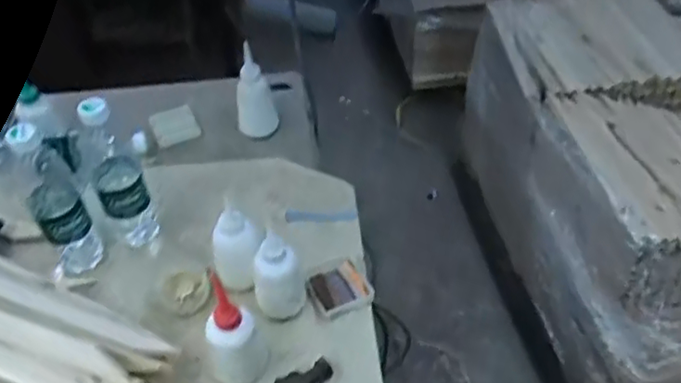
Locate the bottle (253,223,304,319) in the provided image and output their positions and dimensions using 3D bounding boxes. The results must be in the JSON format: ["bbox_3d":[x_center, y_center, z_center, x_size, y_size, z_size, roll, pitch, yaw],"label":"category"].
[{"bbox_3d":[-0.075,0.107,0.769,0.059,0.111,0.047,-8,46,-8],"label":"bottle"}]

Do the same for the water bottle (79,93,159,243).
[{"bbox_3d":[-0.288,-0.018,0.818,0.059,0.232,0.059,0,46,0],"label":"water bottle"}]

